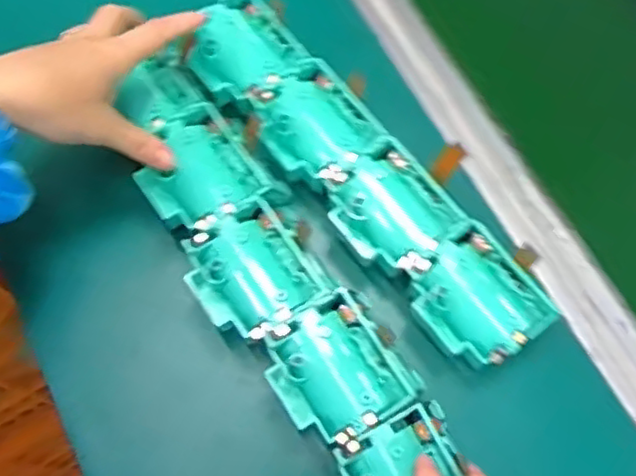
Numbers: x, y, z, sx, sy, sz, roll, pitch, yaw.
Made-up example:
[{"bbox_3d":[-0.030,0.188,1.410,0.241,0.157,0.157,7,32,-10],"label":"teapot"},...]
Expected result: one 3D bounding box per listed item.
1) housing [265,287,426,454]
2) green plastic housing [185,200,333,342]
[{"bbox_3d":[0.013,0.078,0.390,0.072,0.033,0.074,-39,76,-15],"label":"housing"},{"bbox_3d":[-0.037,0.025,0.406,0.067,0.028,0.073,-36,75,-14],"label":"green plastic housing"}]

